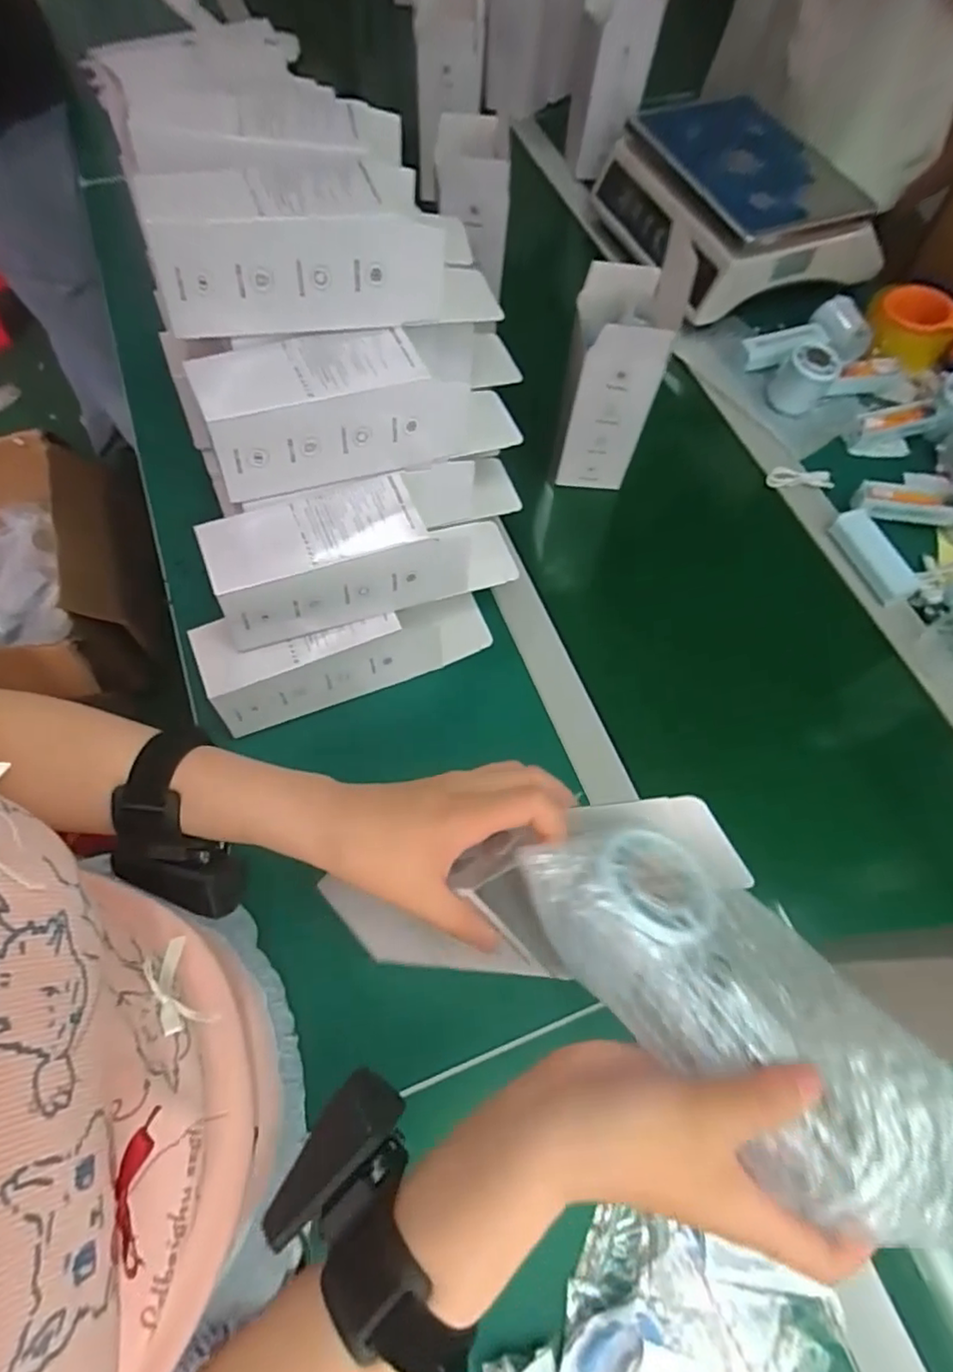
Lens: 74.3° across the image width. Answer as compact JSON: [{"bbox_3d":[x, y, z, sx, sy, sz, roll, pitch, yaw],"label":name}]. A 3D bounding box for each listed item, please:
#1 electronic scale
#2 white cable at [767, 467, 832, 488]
[{"bbox_3d":[0.333,-0.632,0.818,0.249,0.123,0.285,-19,68,-10],"label":"electronic scale"},{"bbox_3d":[0.358,-0.228,0.697,0.071,0.017,0.015,6,66,1],"label":"white cable"}]

